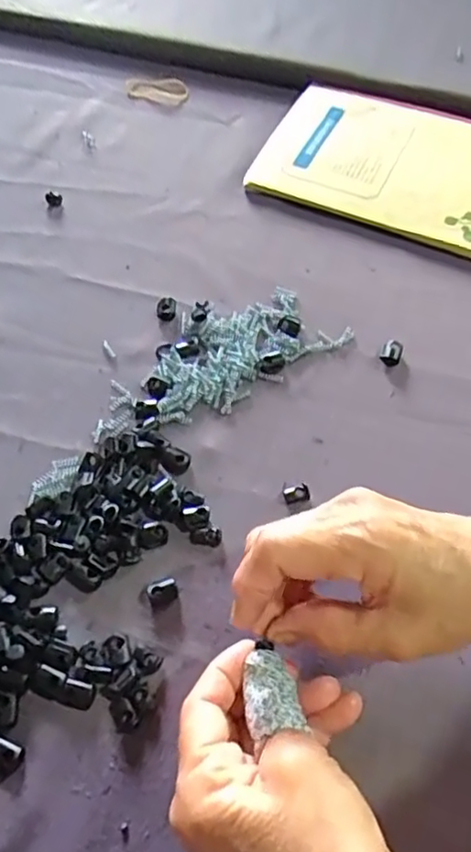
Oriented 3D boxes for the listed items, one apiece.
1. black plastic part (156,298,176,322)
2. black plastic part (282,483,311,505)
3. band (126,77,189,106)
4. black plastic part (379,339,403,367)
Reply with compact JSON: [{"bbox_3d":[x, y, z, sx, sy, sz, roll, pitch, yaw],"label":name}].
[{"bbox_3d":[-0.046,-0.078,0.417,0.013,0.006,0.014,0,58,2],"label":"black plastic part"},{"bbox_3d":[0.034,0.038,0.351,0.015,0.005,0.011,-6,58,-2],"label":"black plastic part"},{"bbox_3d":[-0.070,-0.297,0.561,0.054,0.008,0.028,9,58,8],"label":"band"},{"bbox_3d":[0.098,-0.046,0.399,0.012,0.006,0.017,16,59,11],"label":"black plastic part"}]

